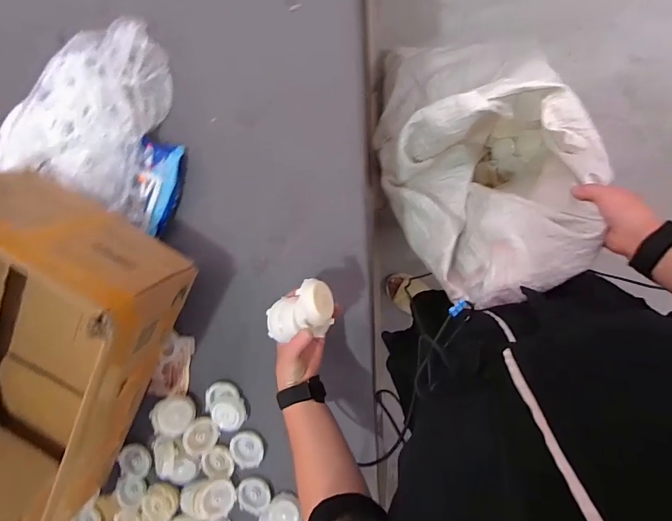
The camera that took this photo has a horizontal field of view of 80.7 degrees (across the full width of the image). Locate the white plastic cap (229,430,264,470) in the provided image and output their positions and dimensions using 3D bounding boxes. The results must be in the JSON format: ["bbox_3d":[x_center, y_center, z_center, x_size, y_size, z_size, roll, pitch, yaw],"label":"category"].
[{"bbox_3d":[-0.152,0.323,0.671,0.056,0.012,0.062,10,97,6],"label":"white plastic cap"}]

